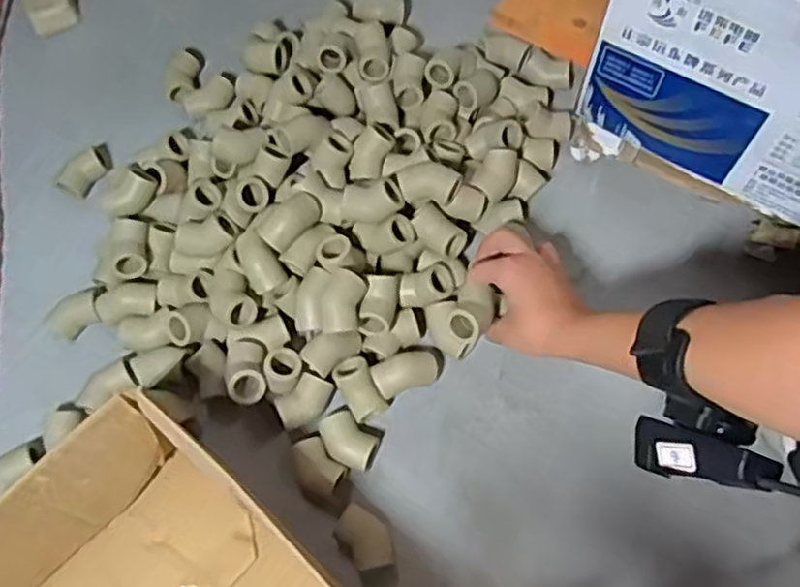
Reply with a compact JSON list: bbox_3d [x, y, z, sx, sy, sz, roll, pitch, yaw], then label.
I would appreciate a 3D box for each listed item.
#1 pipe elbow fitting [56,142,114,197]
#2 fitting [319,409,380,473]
[{"bbox_3d":[-0.284,-0.112,0.646,0.027,0.031,0.058,26,70,12],"label":"pipe elbow fitting"},{"bbox_3d":[-0.039,0.115,0.544,0.048,0.027,0.033,38,73,16],"label":"fitting"}]

